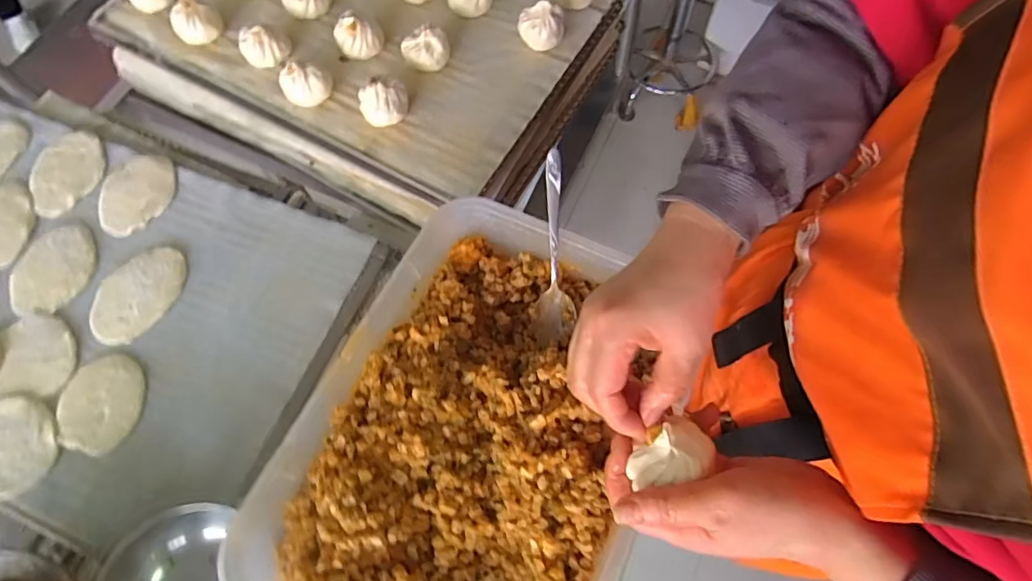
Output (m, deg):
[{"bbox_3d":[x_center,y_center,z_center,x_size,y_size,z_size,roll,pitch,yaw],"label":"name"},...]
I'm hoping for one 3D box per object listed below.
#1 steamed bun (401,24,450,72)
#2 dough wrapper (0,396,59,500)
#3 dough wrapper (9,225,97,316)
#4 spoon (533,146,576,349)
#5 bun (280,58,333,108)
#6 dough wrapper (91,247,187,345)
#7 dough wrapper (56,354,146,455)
[{"bbox_3d":[-0.110,-0.293,0.682,0.056,0.044,0.047,-18,68,-5],"label":"steamed bun"},{"bbox_3d":[-0.514,0.157,0.563,0.083,0.012,0.100,-36,71,-12],"label":"dough wrapper"},{"bbox_3d":[-0.539,-0.025,0.649,0.088,0.006,0.110,-8,67,-1],"label":"dough wrapper"},{"bbox_3d":[0.034,-0.035,0.511,0.036,0.015,0.180,-1,107,1],"label":"spoon"},{"bbox_3d":[-0.252,-0.249,0.668,0.057,0.050,0.047,-27,69,-9],"label":"bun"},{"bbox_3d":[-0.428,0.002,0.631,0.081,0.009,0.118,39,74,16],"label":"dough wrapper"},{"bbox_3d":[-0.432,0.116,0.581,0.082,0.009,0.097,5,68,4],"label":"dough wrapper"}]

